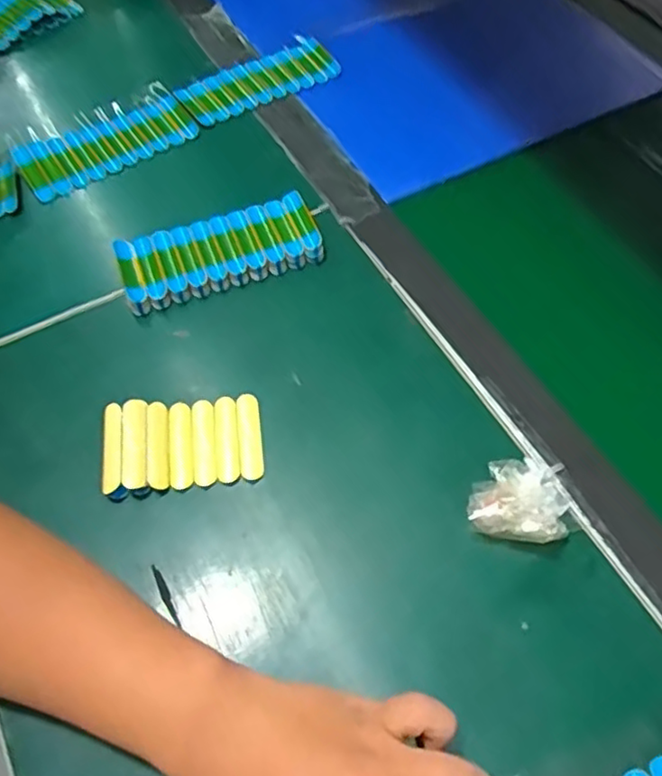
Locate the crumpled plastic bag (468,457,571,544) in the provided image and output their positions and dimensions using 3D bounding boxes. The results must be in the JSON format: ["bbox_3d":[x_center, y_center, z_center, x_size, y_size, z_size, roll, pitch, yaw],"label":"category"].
[{"bbox_3d":[0.116,0.066,0.399,0.057,0.028,0.058,14,60,8],"label":"crumpled plastic bag"}]

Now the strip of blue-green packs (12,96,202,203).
[{"bbox_3d":[-0.189,-0.215,0.565,0.158,0.014,0.064,-33,64,-18],"label":"strip of blue-green packs"}]

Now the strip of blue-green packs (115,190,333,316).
[{"bbox_3d":[-0.086,-0.106,0.508,0.153,0.020,0.067,-19,61,-11],"label":"strip of blue-green packs"}]

